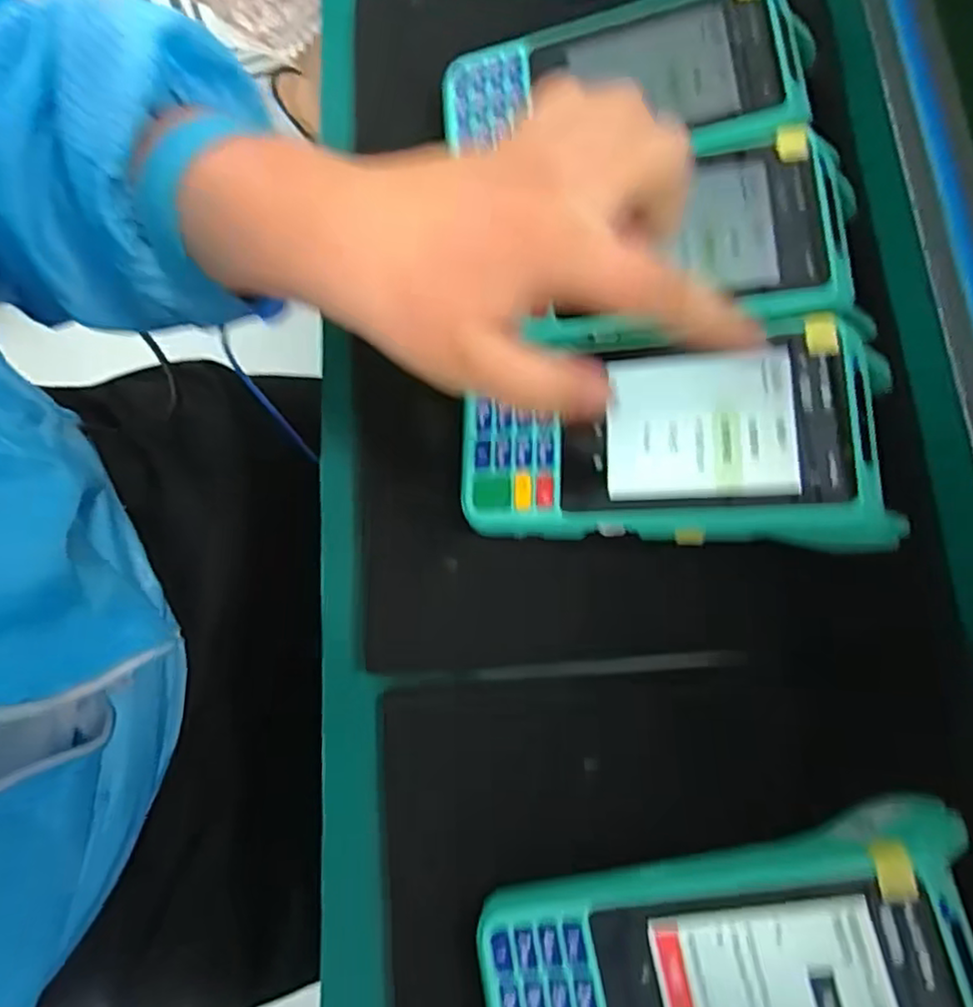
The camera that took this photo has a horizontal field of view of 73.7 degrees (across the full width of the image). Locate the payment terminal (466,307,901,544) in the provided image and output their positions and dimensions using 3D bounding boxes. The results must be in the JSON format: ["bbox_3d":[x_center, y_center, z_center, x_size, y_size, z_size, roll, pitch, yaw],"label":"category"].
[{"bbox_3d":[0.072,-0.026,0.244,0.161,0.044,0.081,6,77,0],"label":"payment terminal"}]

